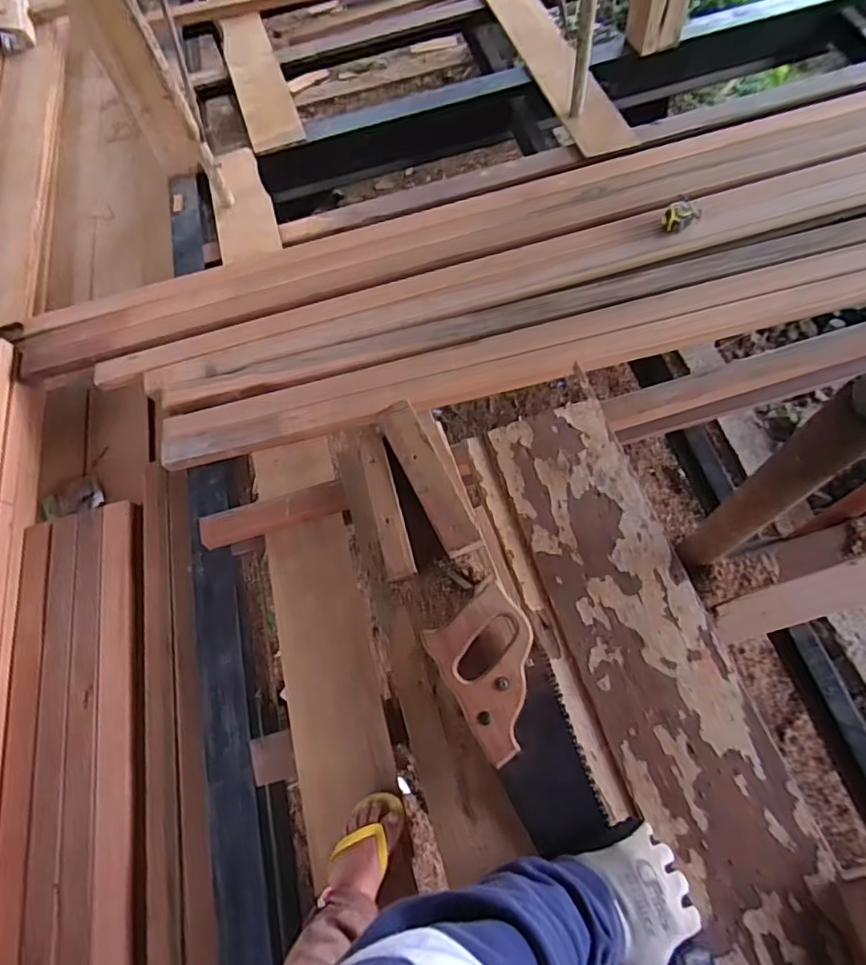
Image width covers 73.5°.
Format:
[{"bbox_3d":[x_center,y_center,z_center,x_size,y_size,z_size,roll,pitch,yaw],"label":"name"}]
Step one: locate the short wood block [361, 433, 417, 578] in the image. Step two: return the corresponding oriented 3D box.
[{"bbox_3d":[-0.055,0.023,0.670,0.032,0.018,0.182,-15,64,-1],"label":"short wood block"}]

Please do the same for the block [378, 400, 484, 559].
[{"bbox_3d":[-0.006,-0.008,0.678,0.044,0.017,0.205,-26,64,-6],"label":"block"}]

